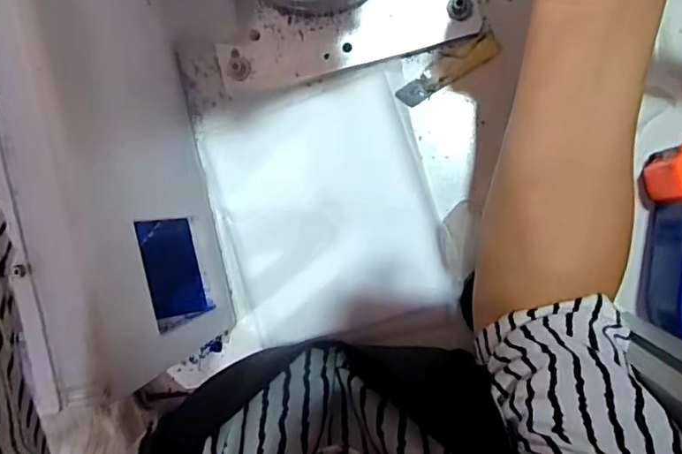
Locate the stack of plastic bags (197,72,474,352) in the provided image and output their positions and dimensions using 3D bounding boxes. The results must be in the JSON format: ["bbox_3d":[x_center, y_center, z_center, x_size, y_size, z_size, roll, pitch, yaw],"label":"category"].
[{"bbox_3d":[-0.013,-0.001,0.448,0.173,0.026,0.215,-15,92,8],"label":"stack of plastic bags"}]

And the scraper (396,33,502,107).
[{"bbox_3d":[0.082,-0.124,0.439,0.083,0.010,0.023,-31,89,8],"label":"scraper"}]

